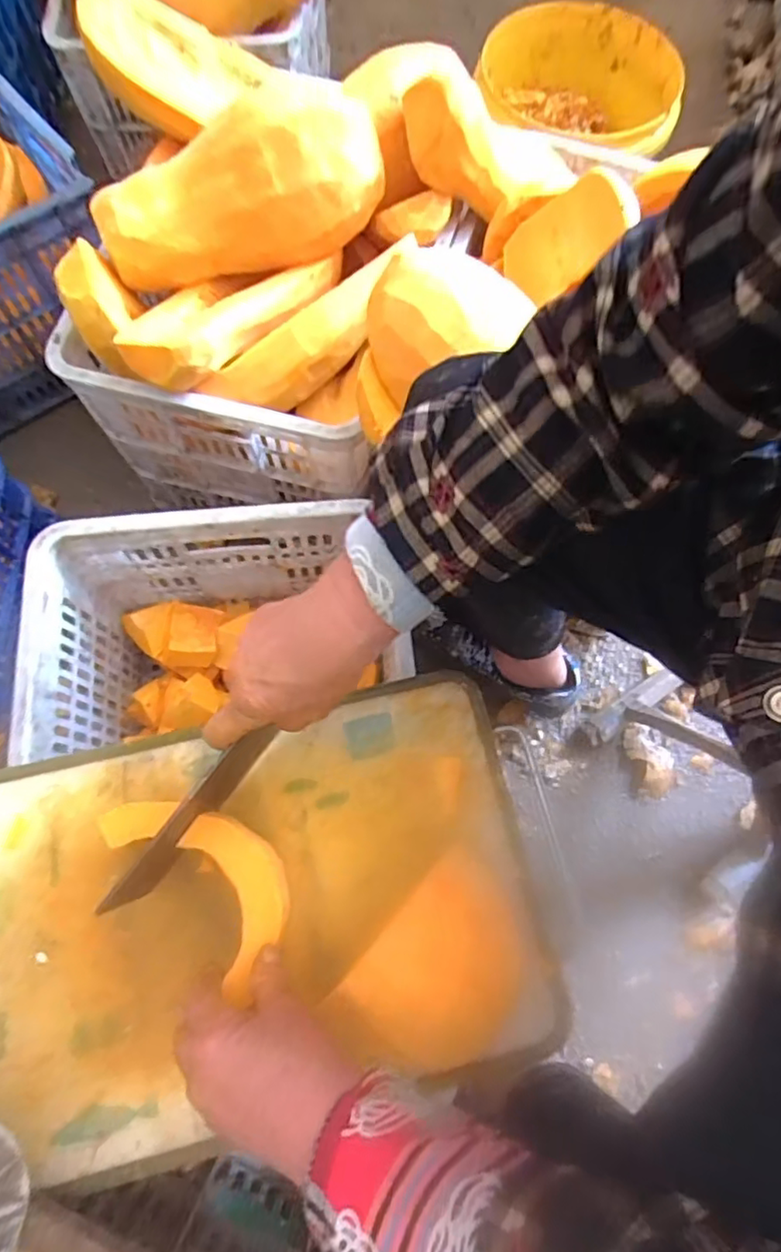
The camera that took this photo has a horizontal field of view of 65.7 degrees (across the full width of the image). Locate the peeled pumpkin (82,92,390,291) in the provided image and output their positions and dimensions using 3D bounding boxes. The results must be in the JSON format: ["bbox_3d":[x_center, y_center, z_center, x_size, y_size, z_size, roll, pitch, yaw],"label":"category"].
[{"bbox_3d":[-0.154,-0.448,0.622,0.298,0.110,0.103,-18,72,-7],"label":"peeled pumpkin"}]

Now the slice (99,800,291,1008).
[{"bbox_3d":[-0.138,0.173,0.431,0.148,0.038,0.078,34,74,6],"label":"slice"}]

